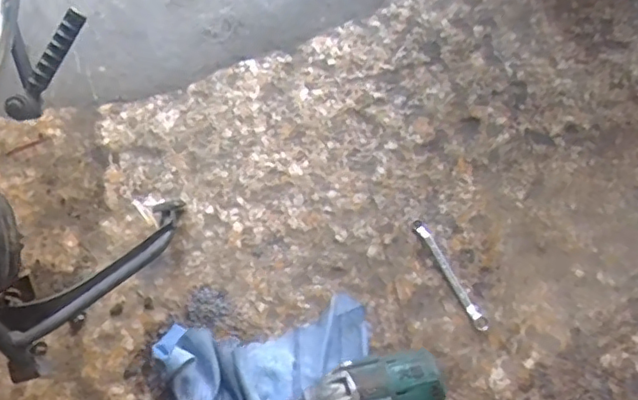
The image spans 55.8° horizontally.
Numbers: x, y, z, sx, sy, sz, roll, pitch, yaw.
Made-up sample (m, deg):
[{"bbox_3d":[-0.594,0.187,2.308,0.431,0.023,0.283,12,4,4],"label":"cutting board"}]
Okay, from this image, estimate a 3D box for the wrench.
[{"bbox_3d":[0.142,0.080,0.656,0.013,0.006,0.137,-25,68,-14],"label":"wrench"}]

